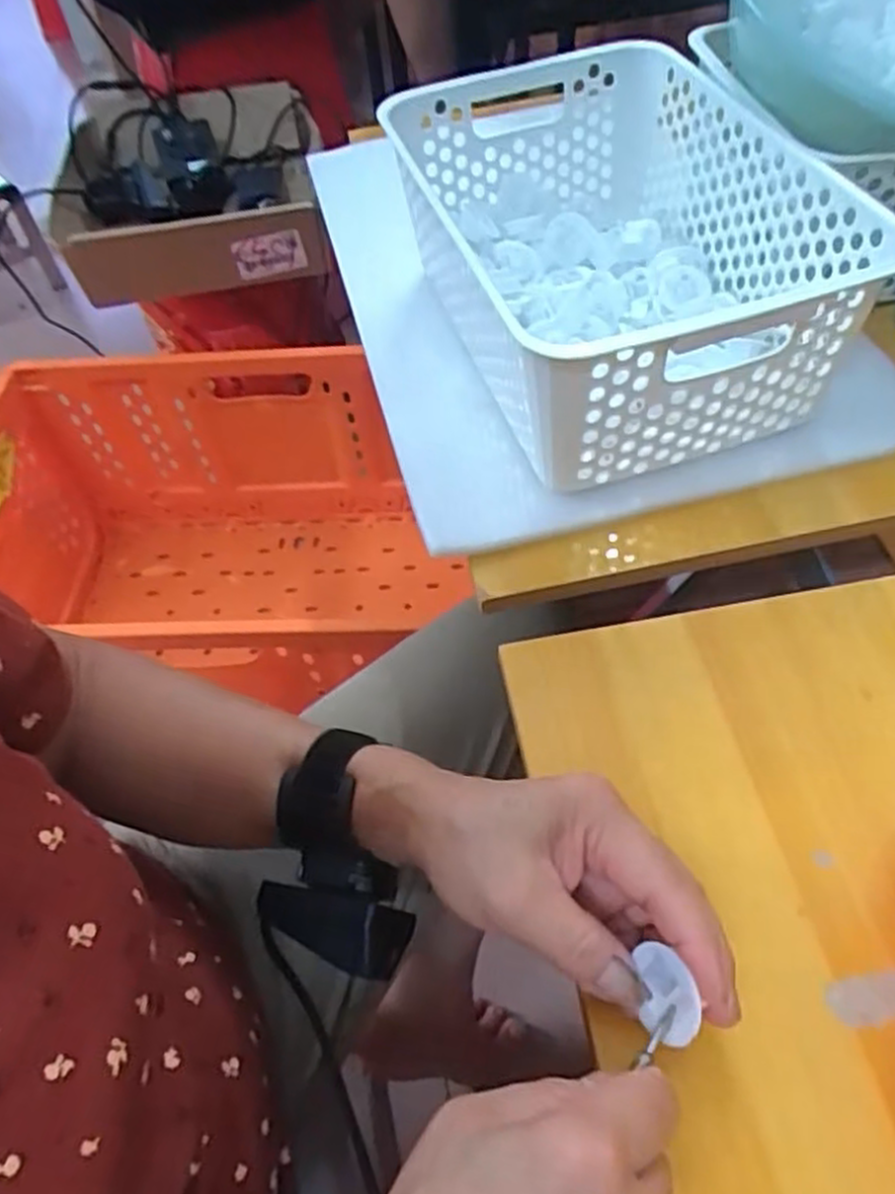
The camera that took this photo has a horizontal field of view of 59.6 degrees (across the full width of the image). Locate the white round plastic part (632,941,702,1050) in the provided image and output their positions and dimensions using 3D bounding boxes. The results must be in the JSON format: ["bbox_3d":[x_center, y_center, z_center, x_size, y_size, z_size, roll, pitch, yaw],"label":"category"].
[{"bbox_3d":[0.078,0.139,0.273,0.008,0.021,0.028,6,78,-38],"label":"white round plastic part"}]

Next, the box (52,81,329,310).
[{"bbox_3d":[-0.296,-0.473,0.909,0.284,0.090,0.293,-9,53,-2],"label":"box"}]

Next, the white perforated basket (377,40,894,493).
[{"bbox_3d":[0.102,-0.212,0.500,0.211,0.127,0.312,-14,54,-5],"label":"white perforated basket"}]

